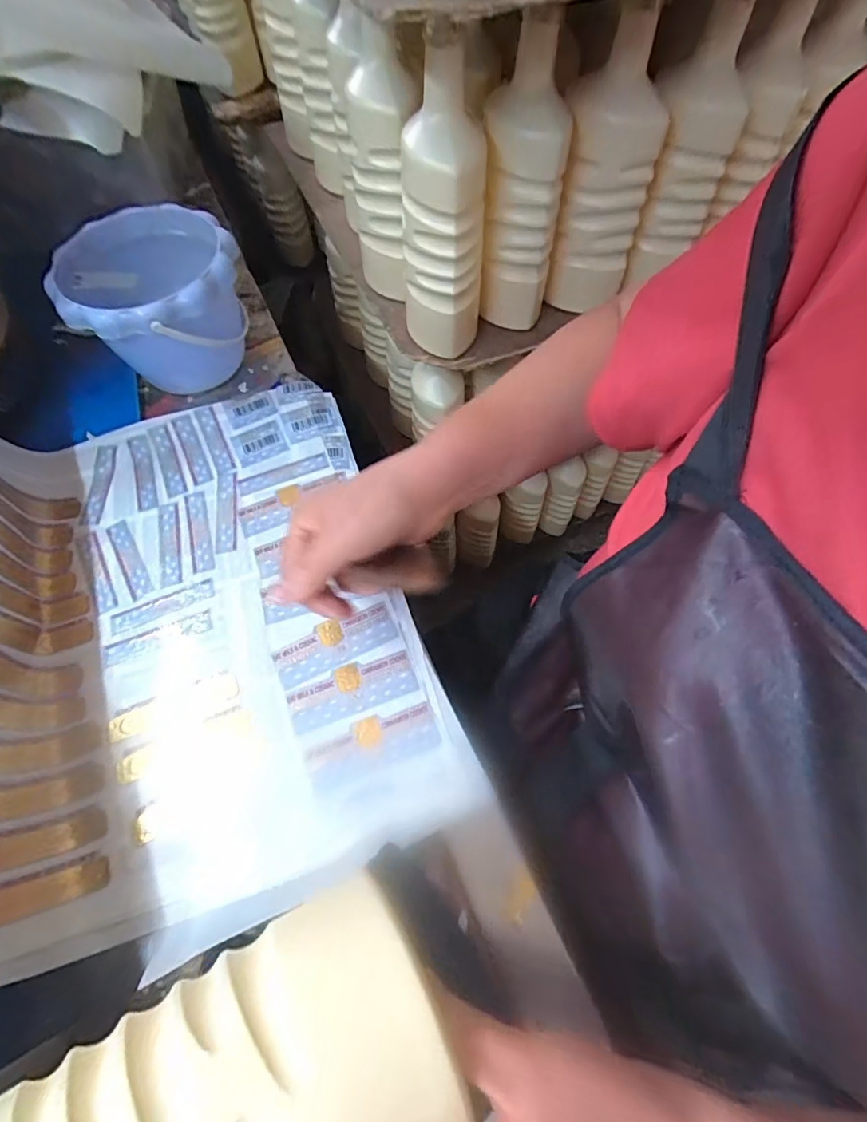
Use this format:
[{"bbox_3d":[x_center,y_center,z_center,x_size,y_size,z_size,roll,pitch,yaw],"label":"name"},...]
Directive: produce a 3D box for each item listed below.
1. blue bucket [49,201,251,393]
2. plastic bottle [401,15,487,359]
[{"bbox_3d":[-0.256,-0.240,0.474,0.150,0.116,0.156,-1,65,1],"label":"blue bucket"},{"bbox_3d":[0.008,-0.281,0.425,0.073,0.232,0.057,-1,65,1],"label":"plastic bottle"}]

